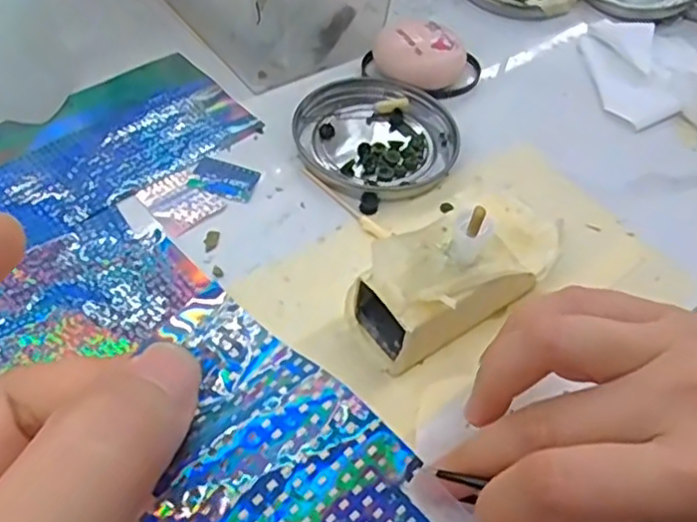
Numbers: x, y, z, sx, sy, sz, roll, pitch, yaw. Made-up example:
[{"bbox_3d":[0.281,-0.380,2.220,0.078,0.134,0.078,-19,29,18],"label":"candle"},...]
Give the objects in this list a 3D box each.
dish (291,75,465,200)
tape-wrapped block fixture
[{"bbox_3d":[0.013,-0.061,0.334,0.076,0.008,0.076,24,54,12],"label":"dish"},{"bbox_3d":[0.041,0.005,0.264,0.084,0.041,0.044,-26,59,-24],"label":"tape-wrapped block fixture"}]

